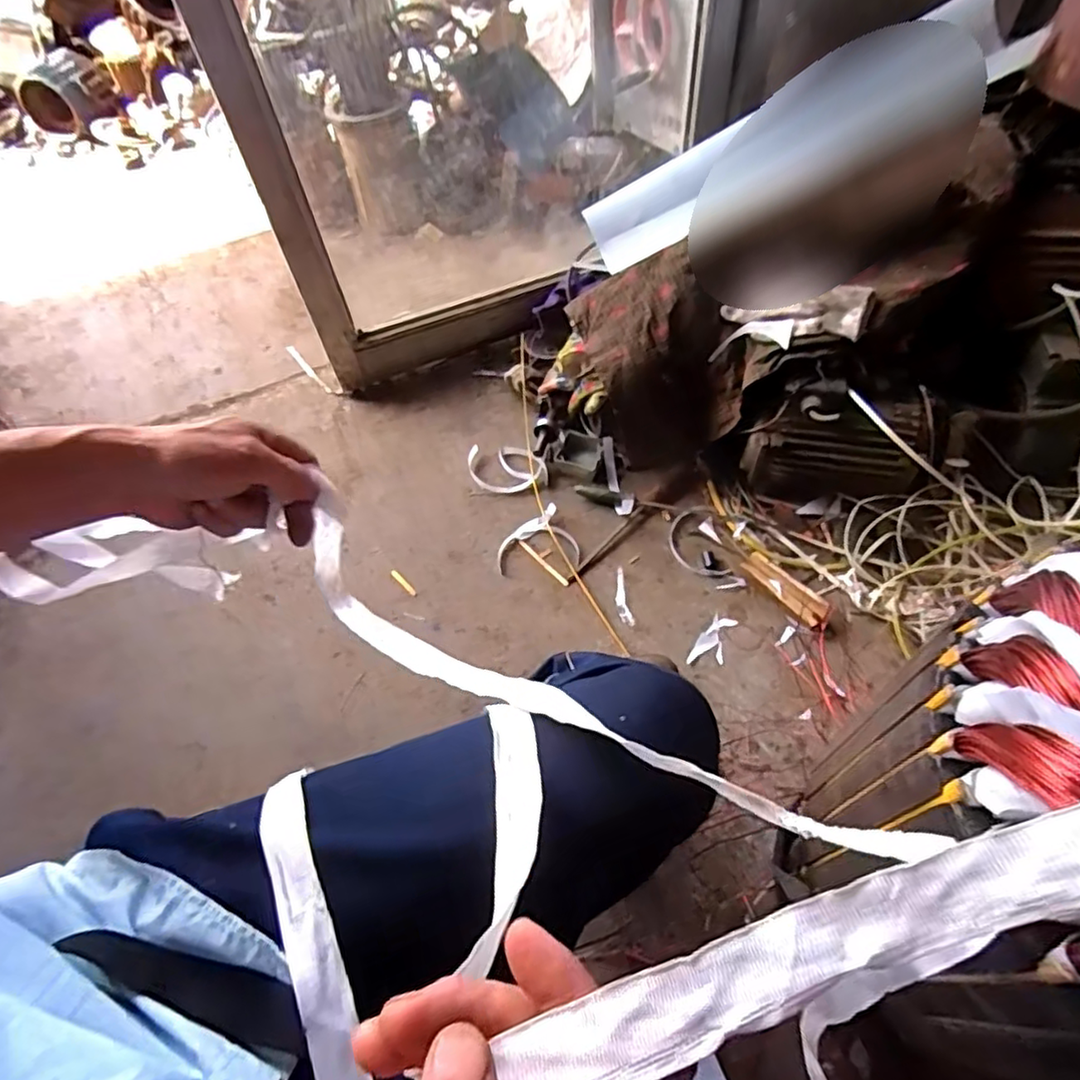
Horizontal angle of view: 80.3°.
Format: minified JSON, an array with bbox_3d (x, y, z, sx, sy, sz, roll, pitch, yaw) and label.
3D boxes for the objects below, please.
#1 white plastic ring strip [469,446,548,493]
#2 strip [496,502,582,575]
[{"bbox_3d":[-0.057,-0.129,1.117,0.127,0.021,0.103,-16,56,-6],"label":"white plastic ring strip"},{"bbox_3d":[-0.008,0.000,1.018,0.129,0.024,0.111,-10,56,-2],"label":"strip"}]

